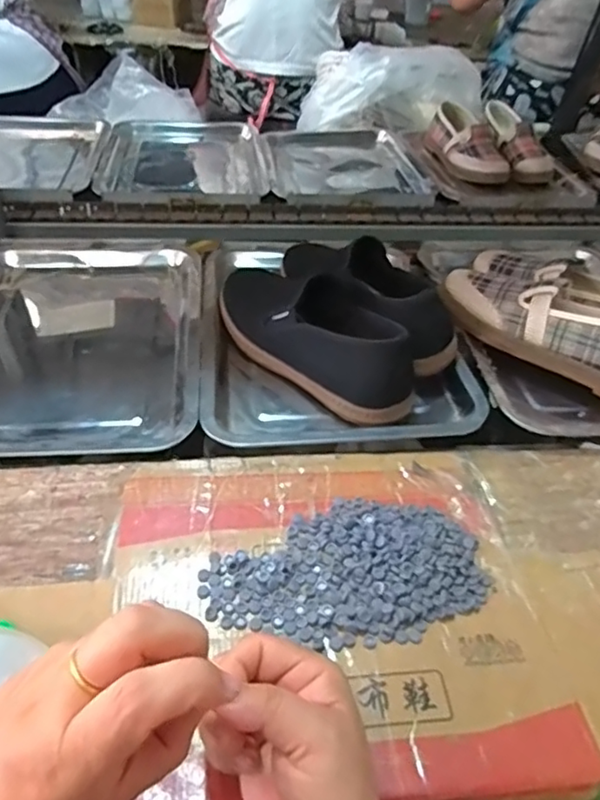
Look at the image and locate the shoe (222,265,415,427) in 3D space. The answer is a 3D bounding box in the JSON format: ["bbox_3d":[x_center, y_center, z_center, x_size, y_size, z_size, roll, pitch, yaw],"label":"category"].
[{"bbox_3d":[0.011,-0.074,0.596,0.094,0.091,0.247,-31,53,-34],"label":"shoe"}]

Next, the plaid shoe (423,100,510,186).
[{"bbox_3d":[0.303,-0.466,1.081,0.083,0.077,0.211,-3,42,-10],"label":"plaid shoe"}]

